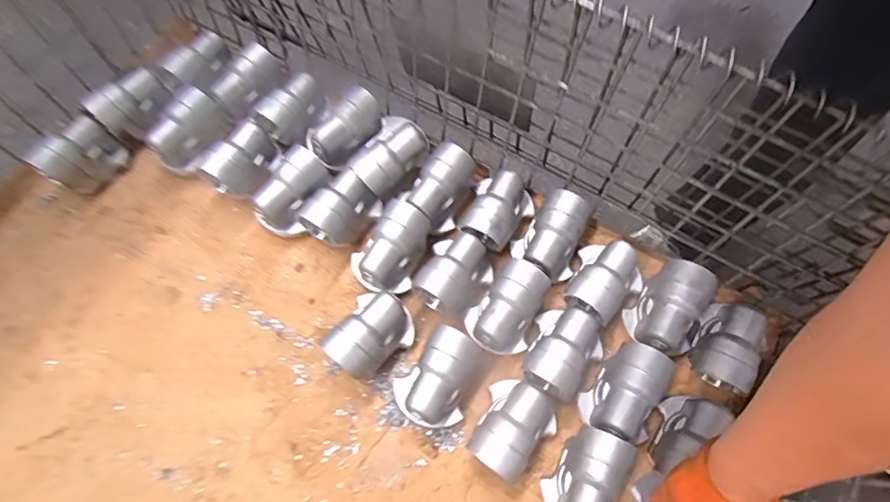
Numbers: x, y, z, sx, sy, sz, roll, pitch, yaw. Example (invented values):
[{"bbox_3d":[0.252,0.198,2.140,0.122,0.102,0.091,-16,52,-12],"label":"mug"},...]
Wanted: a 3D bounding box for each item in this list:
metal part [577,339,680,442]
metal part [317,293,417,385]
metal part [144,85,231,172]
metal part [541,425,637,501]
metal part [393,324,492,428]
[{"bbox_3d":[0.238,0.182,0.645,0.076,0.071,0.116,31,70,12],"label":"metal part"},{"bbox_3d":[-0.103,0.118,0.683,0.088,0.079,0.114,34,71,14],"label":"metal part"},{"bbox_3d":[-0.435,-0.206,0.826,0.081,0.066,0.130,25,69,10],"label":"metal part"},{"bbox_3d":[0.179,0.283,0.605,0.079,0.080,0.116,36,71,14],"label":"metal part"},{"bbox_3d":[-0.004,0.170,0.659,0.089,0.080,0.127,34,71,14],"label":"metal part"}]

